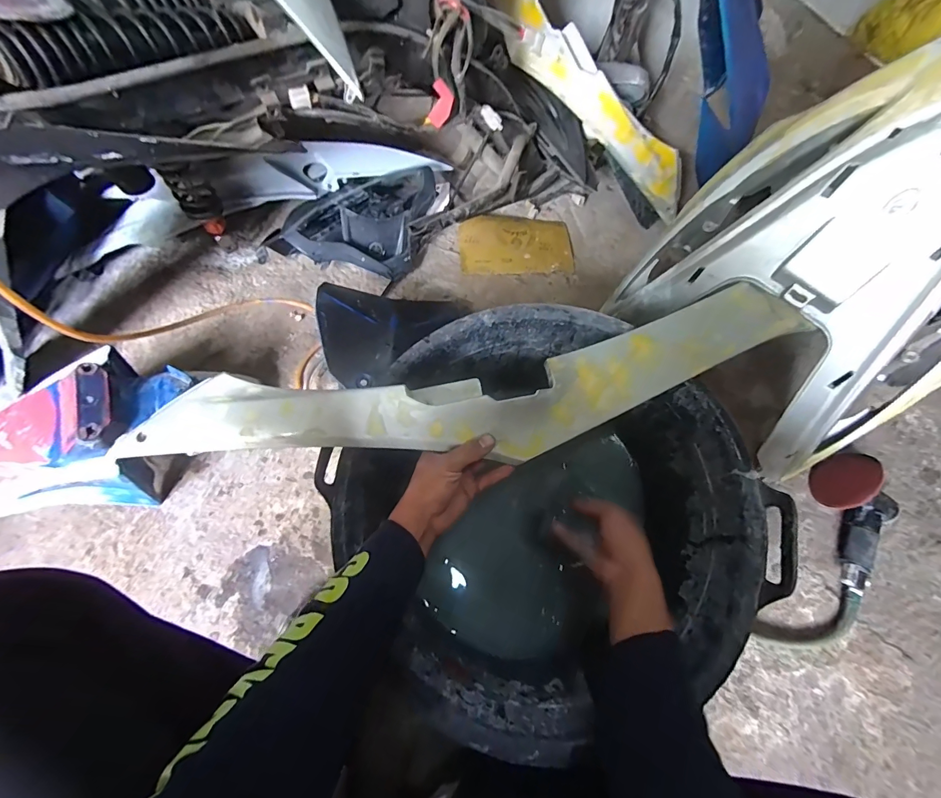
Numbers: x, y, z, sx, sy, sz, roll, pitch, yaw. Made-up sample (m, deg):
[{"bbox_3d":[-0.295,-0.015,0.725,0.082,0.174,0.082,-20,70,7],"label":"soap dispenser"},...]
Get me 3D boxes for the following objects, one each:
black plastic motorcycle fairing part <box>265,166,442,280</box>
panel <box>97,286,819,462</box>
[{"bbox_3d":[-0.223,-0.349,0.778,0.298,0.079,0.216,3,66,-4],"label":"black plastic motorcycle fairing part"},{"bbox_3d":[0.005,-0.005,0.451,0.766,0.041,0.135,-9,70,-5],"label":"panel"}]

